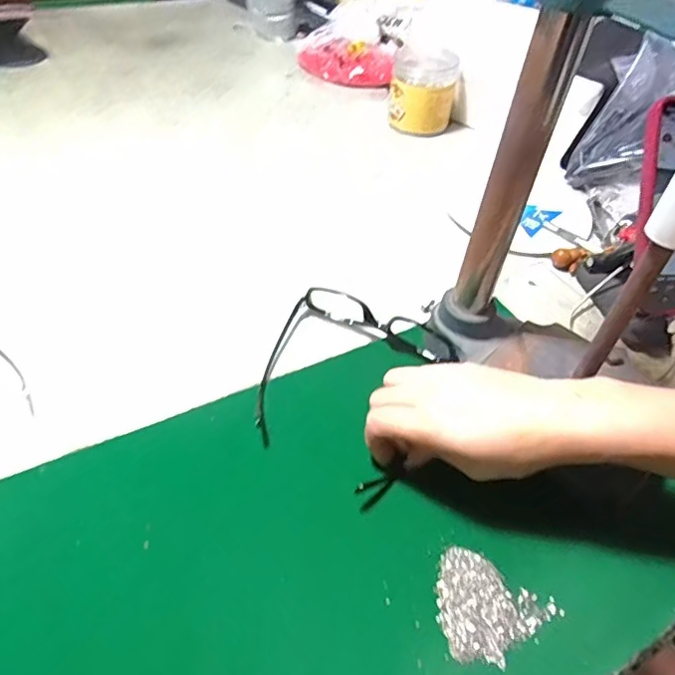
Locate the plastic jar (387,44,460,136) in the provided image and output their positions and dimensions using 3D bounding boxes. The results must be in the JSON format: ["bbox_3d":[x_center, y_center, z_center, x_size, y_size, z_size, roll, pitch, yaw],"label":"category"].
[{"bbox_3d":[0.108,-0.317,0.712,0.084,0.081,0.089,11,47,3],"label":"plastic jar"}]

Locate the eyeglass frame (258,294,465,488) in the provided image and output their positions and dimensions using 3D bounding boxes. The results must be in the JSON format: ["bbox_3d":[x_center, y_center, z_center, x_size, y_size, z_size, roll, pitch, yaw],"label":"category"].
[{"bbox_3d":[0.005,0.023,0.430,0.155,0.039,0.148,32,51,24],"label":"eyeglass frame"}]

